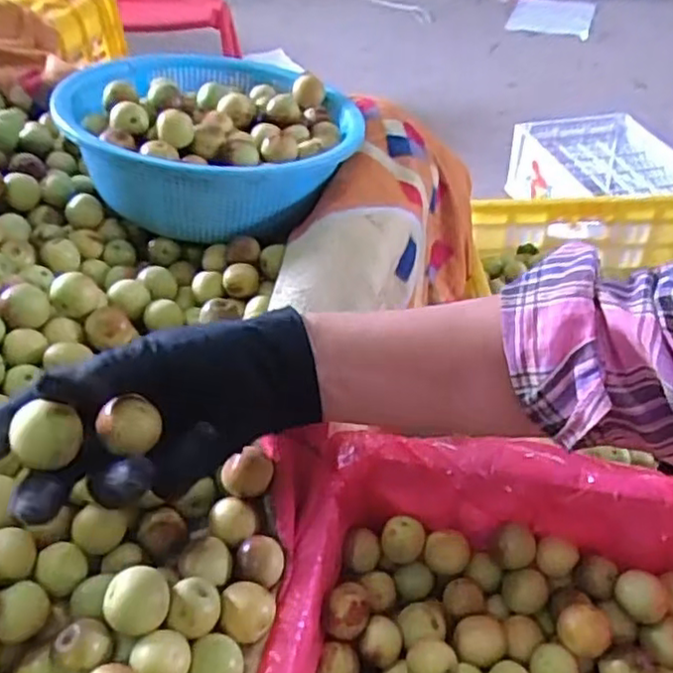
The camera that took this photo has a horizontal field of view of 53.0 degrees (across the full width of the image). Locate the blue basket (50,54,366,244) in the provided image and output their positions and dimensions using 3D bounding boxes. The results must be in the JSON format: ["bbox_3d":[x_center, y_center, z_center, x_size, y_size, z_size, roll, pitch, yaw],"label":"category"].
[{"bbox_3d":[-0.110,-0.197,0.630,0.253,0.083,0.278,-5,41,-4],"label":"blue basket"}]

